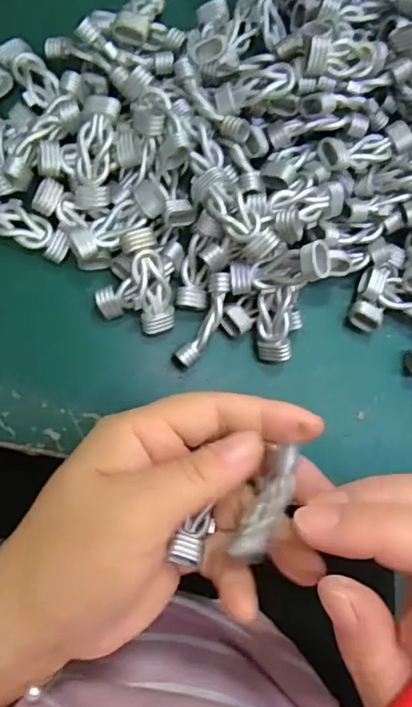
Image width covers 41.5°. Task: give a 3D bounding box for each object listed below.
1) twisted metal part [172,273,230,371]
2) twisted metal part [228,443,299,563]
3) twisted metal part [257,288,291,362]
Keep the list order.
[{"bbox_3d":[-0.001,-0.014,0.246,0.011,0.016,0.045,25,81,-3],"label":"twisted metal part"},{"bbox_3d":[0.024,0.055,0.200,0.011,0.011,0.043,24,74,-4],"label":"twisted metal part"},{"bbox_3d":[0.031,-0.013,0.246,0.014,0.008,0.033,-3,103,-6],"label":"twisted metal part"}]

